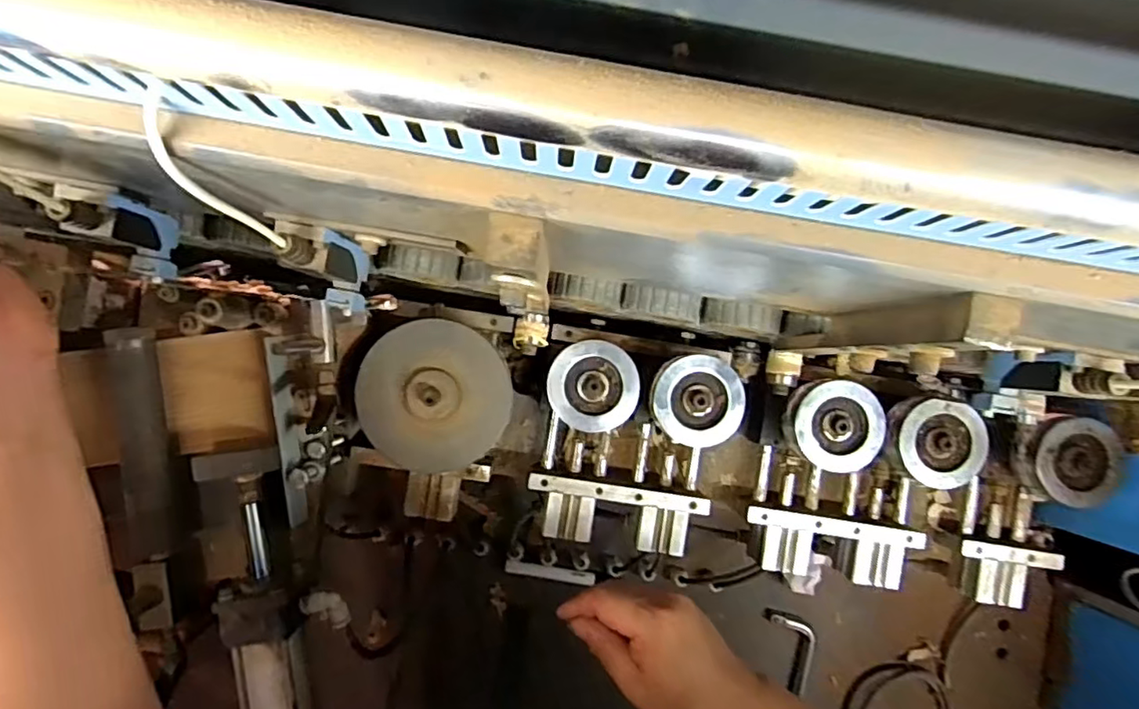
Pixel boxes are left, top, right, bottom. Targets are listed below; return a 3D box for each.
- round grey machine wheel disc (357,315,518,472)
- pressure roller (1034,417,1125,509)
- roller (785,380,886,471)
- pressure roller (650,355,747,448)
[{"bbox_3d":[-0.106,0.033,0.480,0.115,0.020,0.114,0,89,-2],"label":"round grey machine wheel disc"},{"bbox_3d":[0.417,0.089,0.492,0.072,0.019,0.073,2,89,-2],"label":"pressure roller"},{"bbox_3d":[0.218,0.058,0.490,0.075,0.023,0.068,28,89,-1],"label":"roller"},{"bbox_3d":[0.103,0.037,0.486,0.071,0.020,0.069,0,89,-2],"label":"pressure roller"}]

